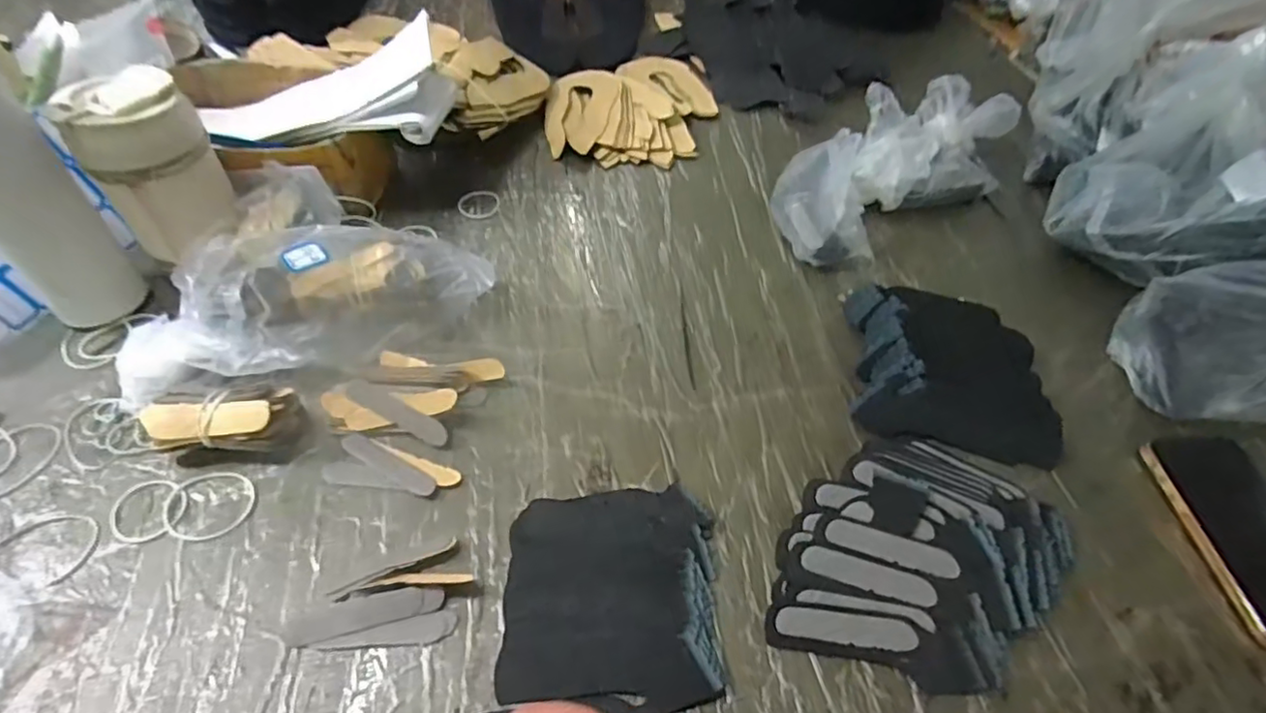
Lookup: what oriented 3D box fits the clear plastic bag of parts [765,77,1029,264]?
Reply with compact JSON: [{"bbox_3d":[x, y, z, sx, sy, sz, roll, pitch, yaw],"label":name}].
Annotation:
[{"bbox_3d":[0.258,-0.193,0.627,0.286,0.099,0.139,-26,57,-23],"label":"clear plastic bag of parts"}]

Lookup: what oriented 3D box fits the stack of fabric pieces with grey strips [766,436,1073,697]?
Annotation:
[{"bbox_3d":[0.189,0.120,0.393,0.173,0.029,0.165,16,51,8],"label":"stack of fabric pieces with grey strips"}]

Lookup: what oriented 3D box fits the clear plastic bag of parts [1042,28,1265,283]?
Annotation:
[{"bbox_3d":[0.501,-0.179,0.490,0.201,0.273,0.144,38,57,23],"label":"clear plastic bag of parts"}]

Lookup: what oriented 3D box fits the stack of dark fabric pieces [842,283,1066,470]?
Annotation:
[{"bbox_3d":[0.255,0.003,0.494,0.150,0.032,0.157,11,51,4],"label":"stack of dark fabric pieces"}]

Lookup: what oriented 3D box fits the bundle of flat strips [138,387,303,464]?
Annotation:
[{"bbox_3d":[-0.280,0.046,0.416,0.096,0.039,0.042,0,51,-5],"label":"bundle of flat strips"}]

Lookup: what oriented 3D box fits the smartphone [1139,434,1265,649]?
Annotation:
[{"bbox_3d":[0.417,0.120,0.416,0.081,0.017,0.152,2,49,-3],"label":"smartphone"}]

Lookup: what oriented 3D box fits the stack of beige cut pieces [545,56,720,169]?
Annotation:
[{"bbox_3d":[-0.001,-0.304,0.737,0.190,0.042,0.224,5,51,-1],"label":"stack of beige cut pieces"}]

